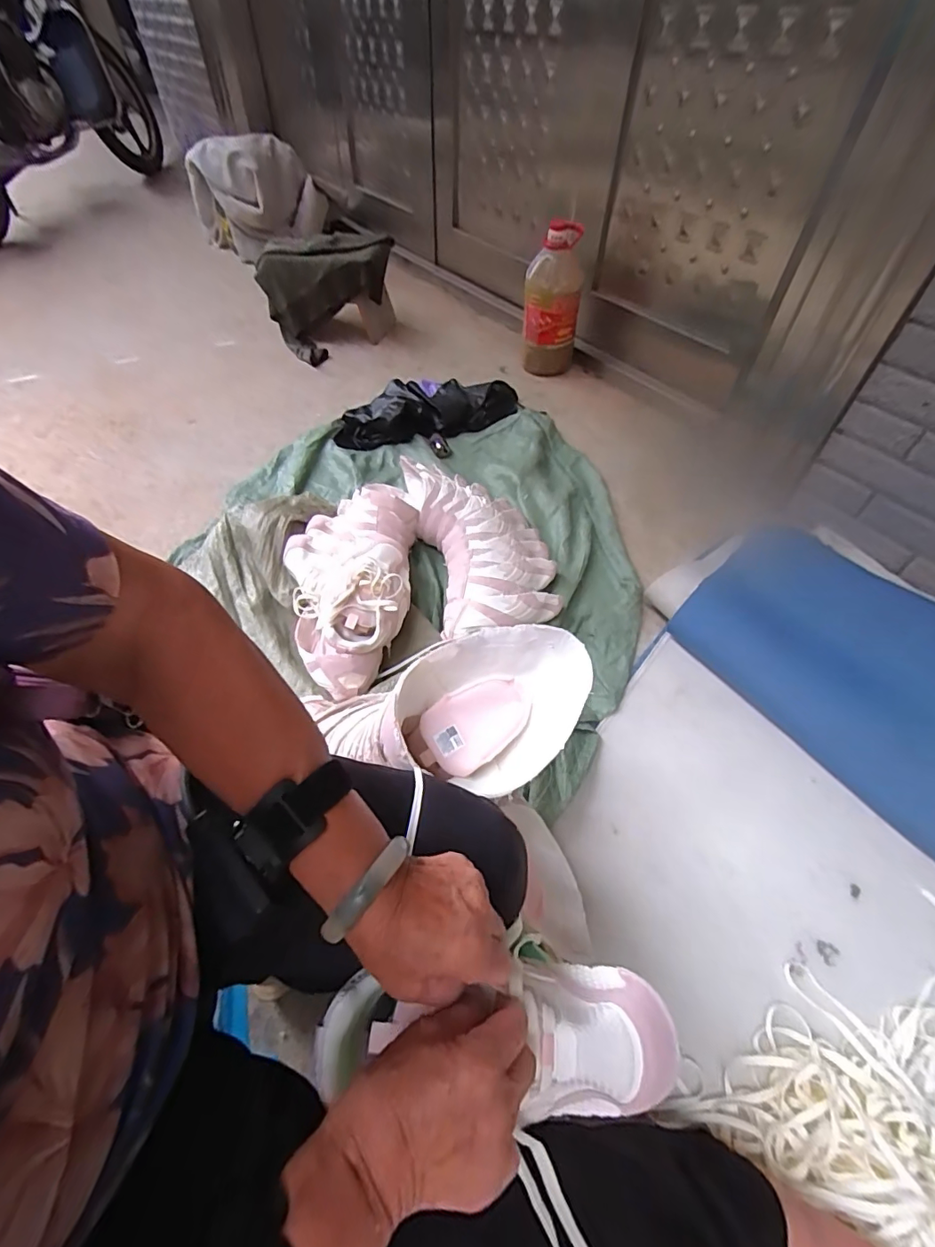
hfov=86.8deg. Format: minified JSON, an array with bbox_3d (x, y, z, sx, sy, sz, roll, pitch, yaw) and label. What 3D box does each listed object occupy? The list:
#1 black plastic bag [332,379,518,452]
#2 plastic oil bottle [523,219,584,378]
[{"bbox_3d":[-0.101,-0.546,1.254,0.475,0.076,0.162,-14,54,-13],"label":"black plastic bag"},{"bbox_3d":[0.220,-0.822,1.308,0.146,0.335,0.152,8,52,4],"label":"plastic oil bottle"}]

